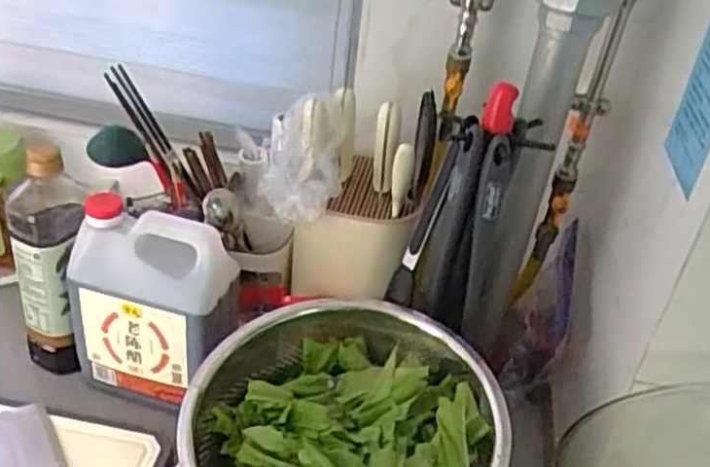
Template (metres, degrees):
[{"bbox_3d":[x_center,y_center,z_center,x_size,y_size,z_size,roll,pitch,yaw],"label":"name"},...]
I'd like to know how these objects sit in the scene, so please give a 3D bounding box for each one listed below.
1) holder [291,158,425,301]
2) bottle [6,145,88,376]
[{"bbox_3d":[-0.004,0.005,0.858,0.140,0.173,0.079,13,35,7],"label":"holder"},{"bbox_3d":[-0.334,0.037,0.816,0.069,0.280,0.064,5,35,-4],"label":"bottle"}]

